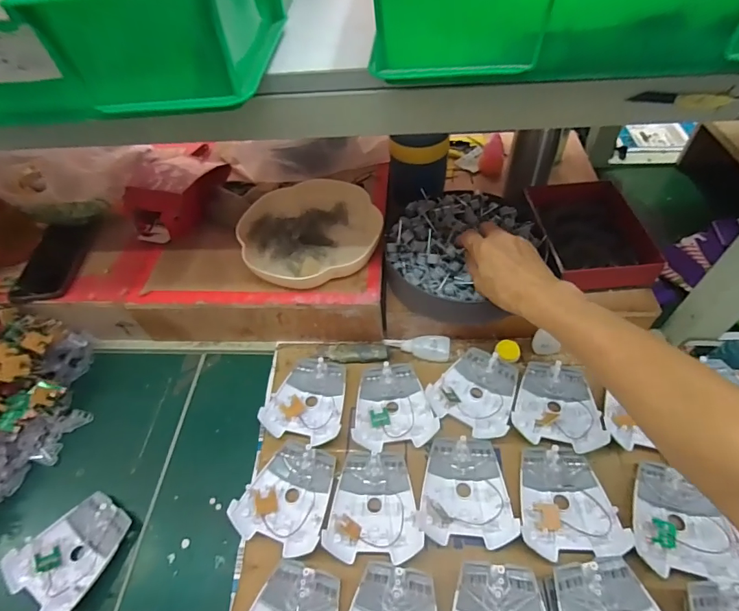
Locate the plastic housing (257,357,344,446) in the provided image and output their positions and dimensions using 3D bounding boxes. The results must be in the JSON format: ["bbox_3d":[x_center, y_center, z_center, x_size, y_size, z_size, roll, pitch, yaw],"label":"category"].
[{"bbox_3d":[-0.078,0.120,0.536,0.096,0.020,0.108,10,55,12],"label":"plastic housing"}]

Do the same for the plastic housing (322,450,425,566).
[{"bbox_3d":[0.005,0.216,0.456,0.096,0.017,0.108,0,54,4],"label":"plastic housing"}]

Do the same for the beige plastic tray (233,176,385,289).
[{"bbox_3d":[-0.084,-0.104,0.593,0.191,0.037,0.182,-15,54,-6],"label":"beige plastic tray"}]

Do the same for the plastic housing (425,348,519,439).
[{"bbox_3d":[0.135,0.103,0.521,0.097,0.020,0.107,24,59,21],"label":"plastic housing"}]

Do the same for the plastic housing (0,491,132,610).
[{"bbox_3d":[-0.325,0.271,0.456,0.094,0.025,0.107,28,61,23],"label":"plastic housing"}]

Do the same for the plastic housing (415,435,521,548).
[{"bbox_3d":[0.105,0.199,0.456,0.096,0.020,0.108,3,54,7],"label":"plastic housing"}]

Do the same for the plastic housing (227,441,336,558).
[{"bbox_3d":[-0.090,0.208,0.464,0.094,0.018,0.109,14,56,14],"label":"plastic housing"}]

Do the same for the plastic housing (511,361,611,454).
[{"bbox_3d":[0.221,0.116,0.501,0.098,0.016,0.109,2,54,6],"label":"plastic housing"}]

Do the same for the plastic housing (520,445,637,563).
[{"bbox_3d":[0.206,0.202,0.435,0.097,0.016,0.104,-1,53,4],"label":"plastic housing"}]

